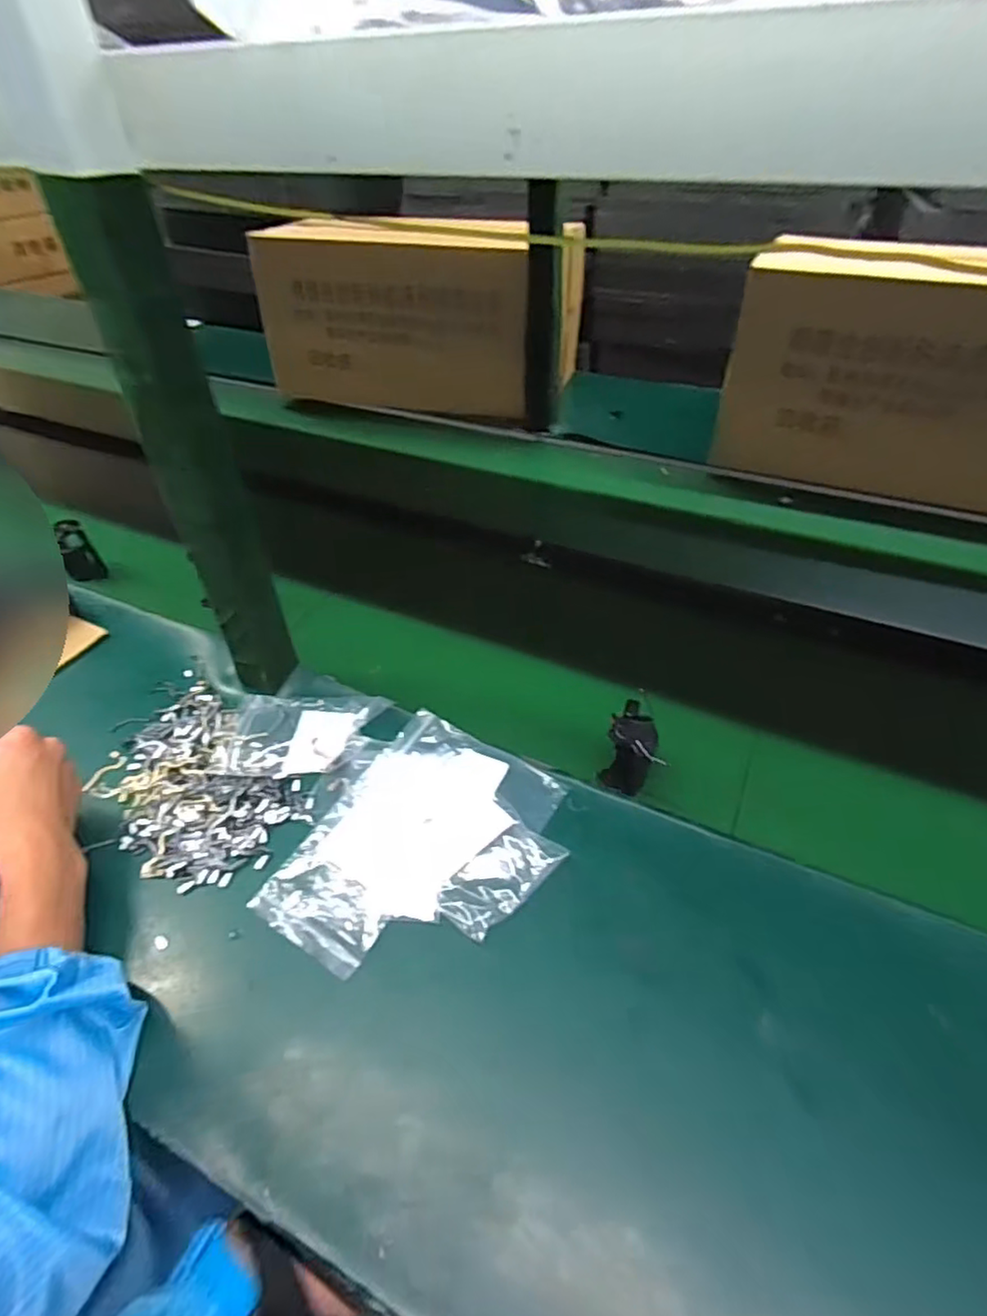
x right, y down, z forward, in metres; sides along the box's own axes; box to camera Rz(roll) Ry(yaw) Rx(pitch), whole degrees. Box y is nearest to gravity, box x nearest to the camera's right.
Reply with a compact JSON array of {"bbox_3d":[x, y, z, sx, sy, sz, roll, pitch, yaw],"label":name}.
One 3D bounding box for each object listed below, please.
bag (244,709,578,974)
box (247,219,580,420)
[{"bbox_3d":[-0.051,0.142,0.495,0.186,0.019,0.212,17,46,20],"label":"bag"},{"bbox_3d":[-0.123,-0.646,1.156,0.490,0.285,0.314,13,45,16],"label":"box"}]

